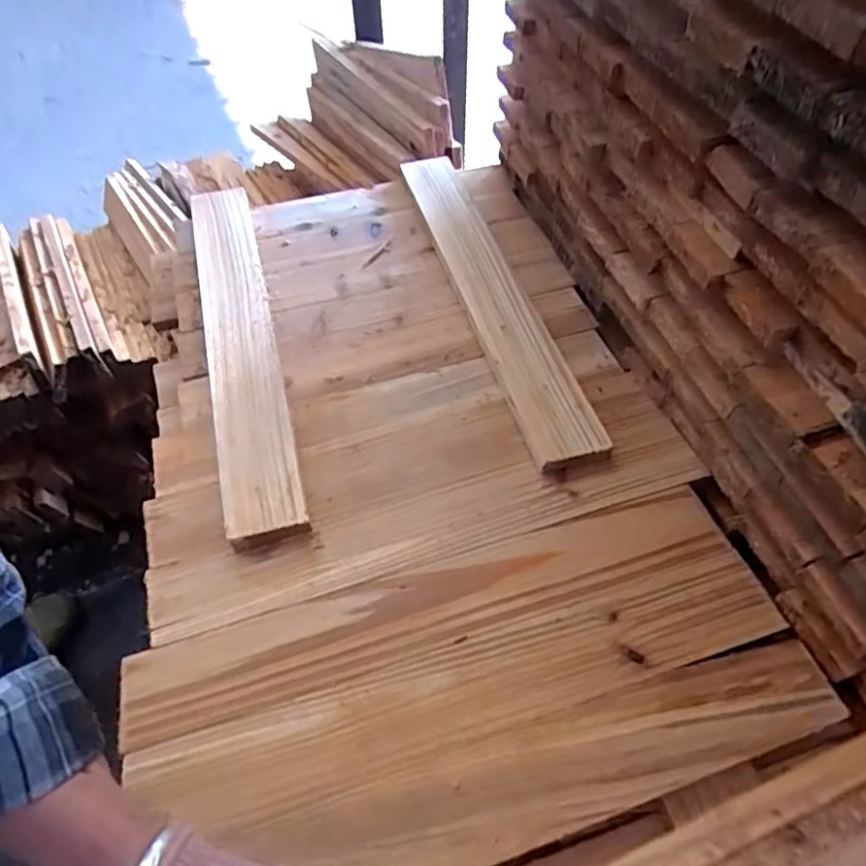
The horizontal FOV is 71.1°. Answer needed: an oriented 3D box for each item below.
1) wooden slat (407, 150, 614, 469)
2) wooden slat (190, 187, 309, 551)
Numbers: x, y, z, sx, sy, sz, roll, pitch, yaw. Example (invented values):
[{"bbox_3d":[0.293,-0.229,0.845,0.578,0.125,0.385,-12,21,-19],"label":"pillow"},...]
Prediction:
[{"bbox_3d":[0.061,-0.179,0.716,0.073,0.023,0.513,-21,54,0],"label":"wooden slat"},{"bbox_3d":[-0.219,-0.114,0.683,0.077,0.031,0.520,-13,54,-9],"label":"wooden slat"}]

